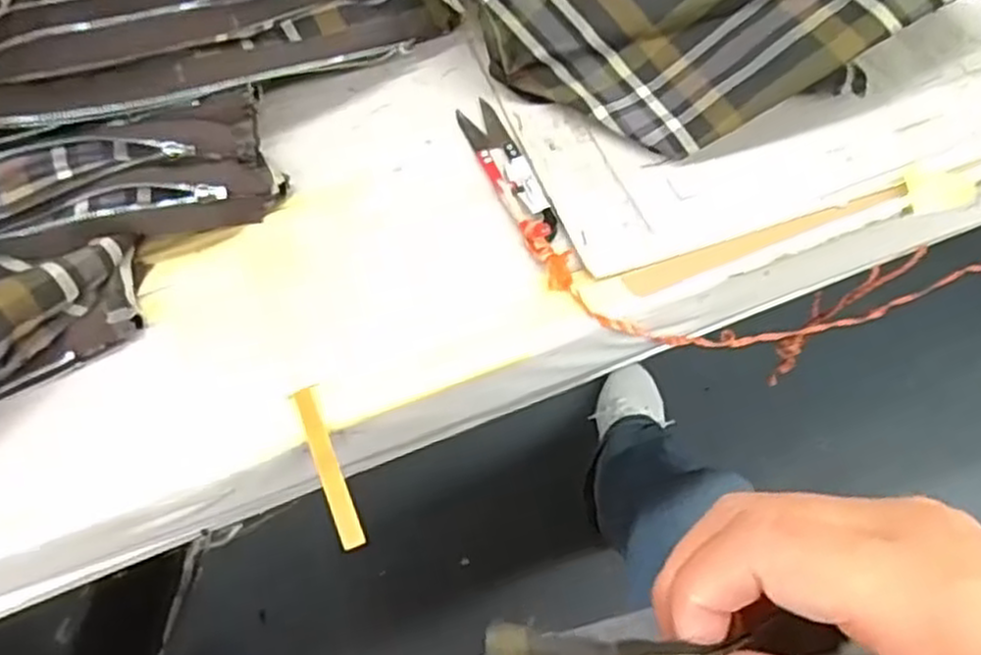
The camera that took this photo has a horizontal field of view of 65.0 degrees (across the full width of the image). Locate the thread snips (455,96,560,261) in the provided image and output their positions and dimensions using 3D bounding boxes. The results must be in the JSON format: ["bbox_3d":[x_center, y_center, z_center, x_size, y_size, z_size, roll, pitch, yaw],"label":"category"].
[{"bbox_3d":[0.011,-0.084,0.424,0.023,0.012,0.113,-20,65,-10],"label":"thread snips"}]

